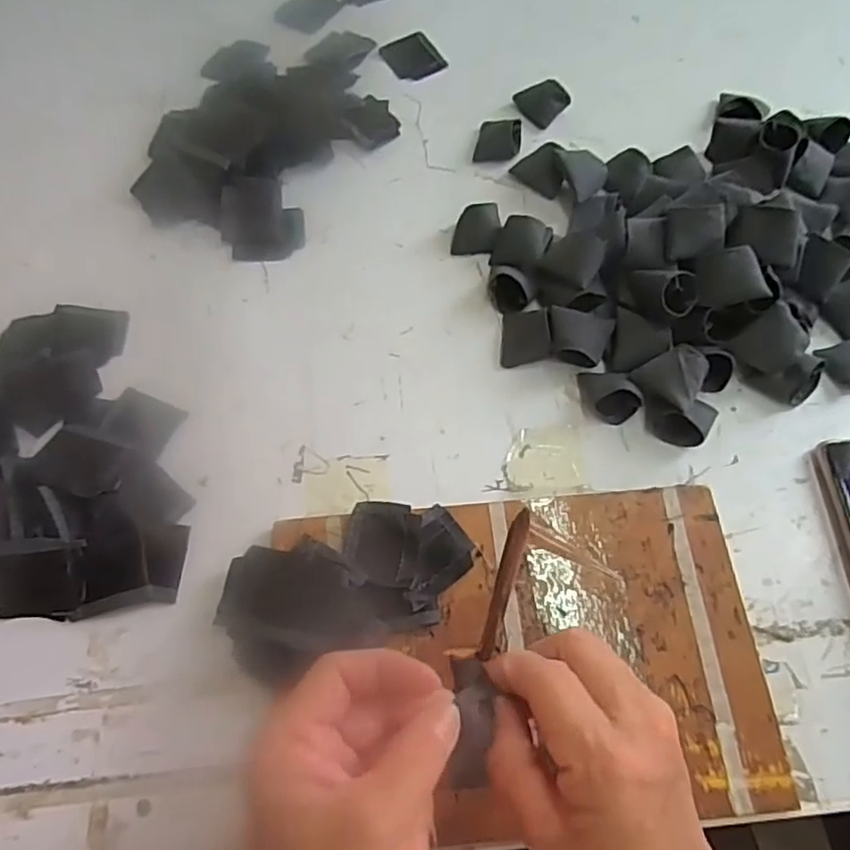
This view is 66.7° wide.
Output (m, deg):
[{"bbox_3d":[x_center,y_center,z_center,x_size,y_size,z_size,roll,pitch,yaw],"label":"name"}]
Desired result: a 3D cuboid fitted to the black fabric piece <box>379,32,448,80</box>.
[{"bbox_3d":[-0.012,-0.341,0.599,0.049,0.004,0.057,-27,67,-11],"label":"black fabric piece"}]

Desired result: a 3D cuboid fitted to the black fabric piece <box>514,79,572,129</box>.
[{"bbox_3d":[0.099,-0.281,0.557,0.033,0.018,0.041,-41,70,-16],"label":"black fabric piece"}]

